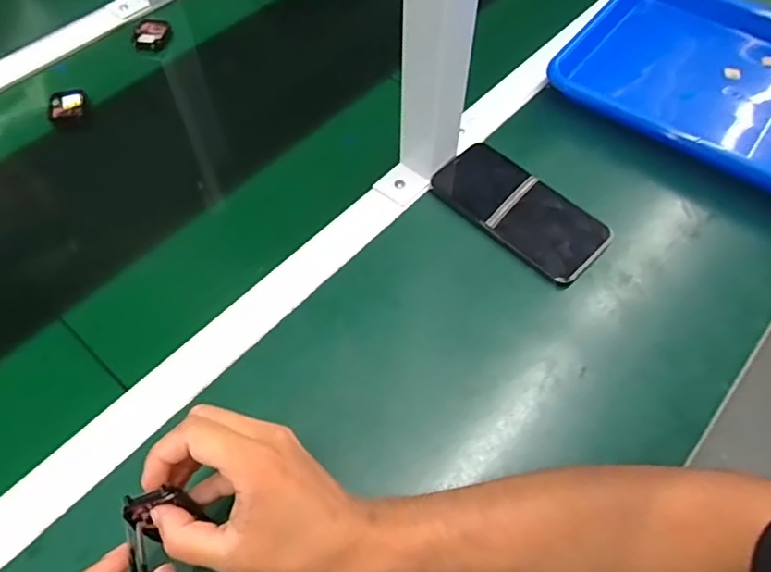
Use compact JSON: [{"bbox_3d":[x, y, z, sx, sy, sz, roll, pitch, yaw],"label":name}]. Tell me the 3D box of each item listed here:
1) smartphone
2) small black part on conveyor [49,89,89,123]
[{"bbox_3d":[0.121,-0.073,0.526,0.162,0.014,0.076,41,67,20],"label":"smartphone"},{"bbox_3d":[-0.335,-0.190,0.607,0.041,0.012,0.035,-20,62,-12],"label":"small black part on conveyor"}]

